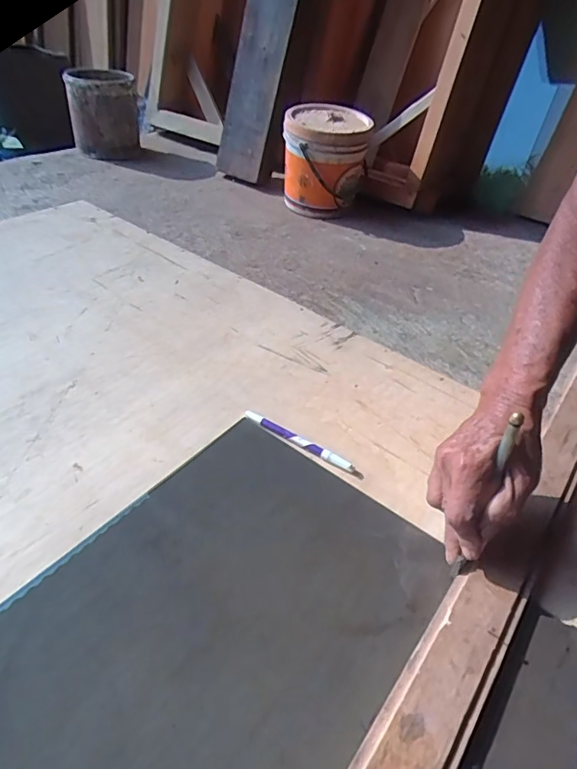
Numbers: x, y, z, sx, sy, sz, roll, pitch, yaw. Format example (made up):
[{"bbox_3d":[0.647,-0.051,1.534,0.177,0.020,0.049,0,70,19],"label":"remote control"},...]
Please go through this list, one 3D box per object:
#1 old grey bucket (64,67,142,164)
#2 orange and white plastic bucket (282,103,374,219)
[{"bbox_3d":[-0.478,-0.701,1.270,0.174,0.209,0.165,-10,43,-18],"label":"old grey bucket"},{"bbox_3d":[0.086,-0.522,1.158,0.191,0.206,0.194,3,41,-3],"label":"orange and white plastic bucket"}]

